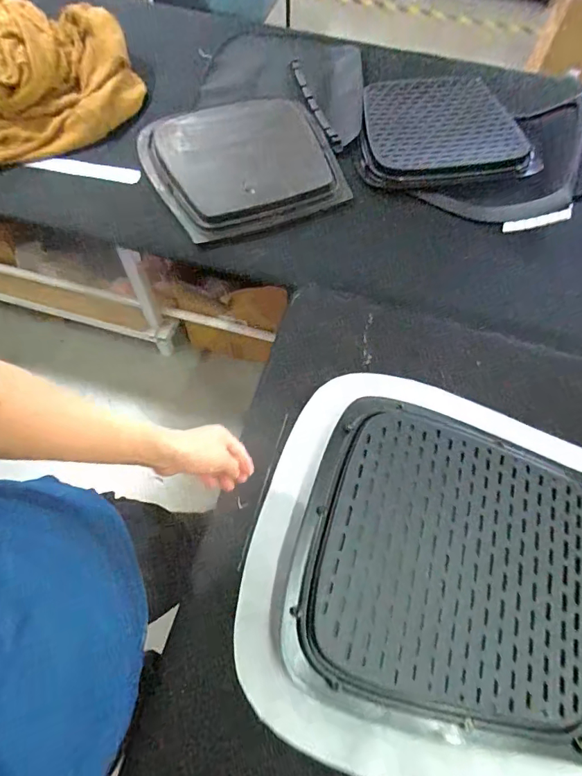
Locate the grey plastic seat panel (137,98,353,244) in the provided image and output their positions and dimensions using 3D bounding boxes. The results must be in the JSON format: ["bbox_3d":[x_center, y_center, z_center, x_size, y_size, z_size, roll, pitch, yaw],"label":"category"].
[{"bbox_3d":[-0.106,-0.547,1.001,0.430,0.043,0.414,-24,67,-14],"label":"grey plastic seat panel"}]

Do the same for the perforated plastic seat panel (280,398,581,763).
[{"bbox_3d":[0.224,0.239,0.623,0.420,0.043,0.427,17,64,6],"label":"perforated plastic seat panel"}]

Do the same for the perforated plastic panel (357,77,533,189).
[{"bbox_3d":[0.357,-0.636,1.061,0.382,0.052,0.371,-5,64,-5],"label":"perforated plastic panel"}]

